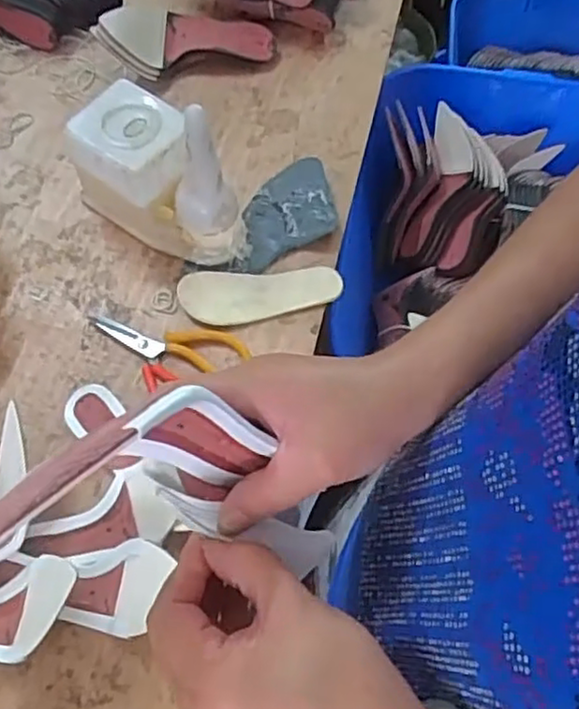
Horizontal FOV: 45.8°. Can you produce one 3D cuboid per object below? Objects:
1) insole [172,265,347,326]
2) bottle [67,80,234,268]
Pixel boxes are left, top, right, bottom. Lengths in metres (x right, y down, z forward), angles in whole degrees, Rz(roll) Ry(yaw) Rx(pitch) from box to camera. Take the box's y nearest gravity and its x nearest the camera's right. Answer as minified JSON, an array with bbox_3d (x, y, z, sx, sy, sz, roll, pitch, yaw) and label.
[{"bbox_3d":[-0.032,-0.069,0.781,0.182,0.009,0.065,-4,65,-3],"label":"insole"},{"bbox_3d":[-0.142,-0.203,0.765,0.194,0.159,0.106,37,69,15],"label":"bottle"}]

